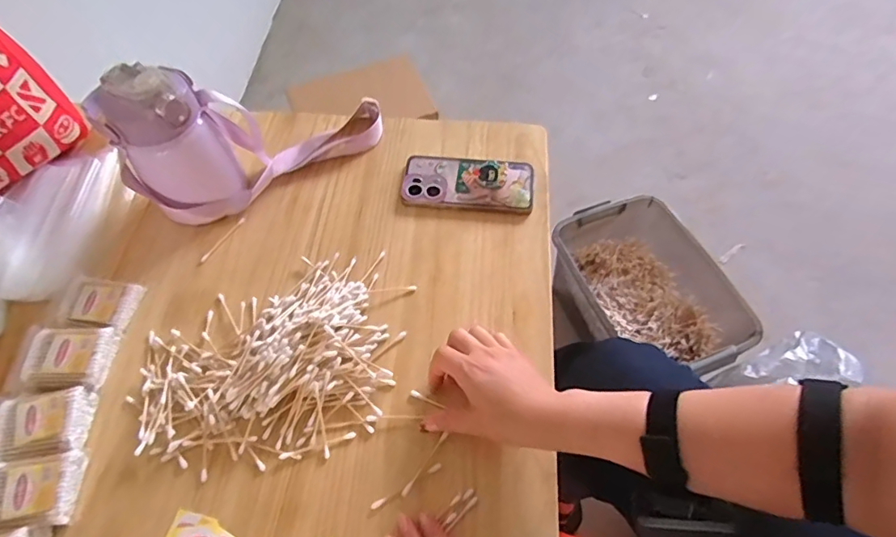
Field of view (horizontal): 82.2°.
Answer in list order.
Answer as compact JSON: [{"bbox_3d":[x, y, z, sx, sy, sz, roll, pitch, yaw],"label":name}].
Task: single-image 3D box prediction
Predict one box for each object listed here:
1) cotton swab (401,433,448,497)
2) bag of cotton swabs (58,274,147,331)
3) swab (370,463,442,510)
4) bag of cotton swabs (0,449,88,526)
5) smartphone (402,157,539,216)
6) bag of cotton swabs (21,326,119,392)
[{"bbox_3d":[-0.021,0.179,0.470,0.005,0.007,0.065,32,69,17],"label":"cotton swab"},{"bbox_3d":[-0.377,0.036,0.557,0.077,0.014,0.057,7,58,6],"label":"bag of cotton swabs"},{"bbox_3d":[-0.037,0.196,0.465,0.071,0.004,0.006,-26,63,-15],"label":"swab"},{"bbox_3d":[-0.363,0.196,0.453,0.075,0.034,0.057,-4,58,-1],"label":"bag of cotton swabs"},{"bbox_3d":[0.025,-0.108,0.639,0.161,0.024,0.075,7,59,6],"label":"smartphone"},{"bbox_3d":[-0.378,0.088,0.516,0.075,0.028,0.058,4,58,4],"label":"bag of cotton swabs"}]

